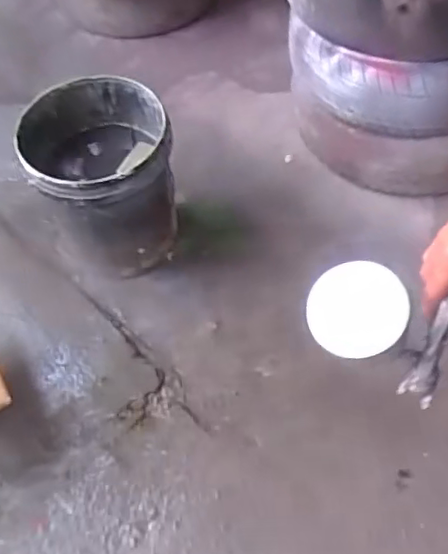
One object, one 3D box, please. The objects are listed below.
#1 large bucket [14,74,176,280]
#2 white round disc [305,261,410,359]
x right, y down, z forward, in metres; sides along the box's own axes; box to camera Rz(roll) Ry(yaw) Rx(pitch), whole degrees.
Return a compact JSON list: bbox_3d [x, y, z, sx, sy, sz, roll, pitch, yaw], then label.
[{"bbox_3d":[-0.262,-0.203,1.347,0.284,0.343,0.282,0,57,0],"label":"large bucket"},{"bbox_3d":[0.109,0.026,0.499,0.080,0.004,0.075,-11,78,16],"label":"white round disc"}]

